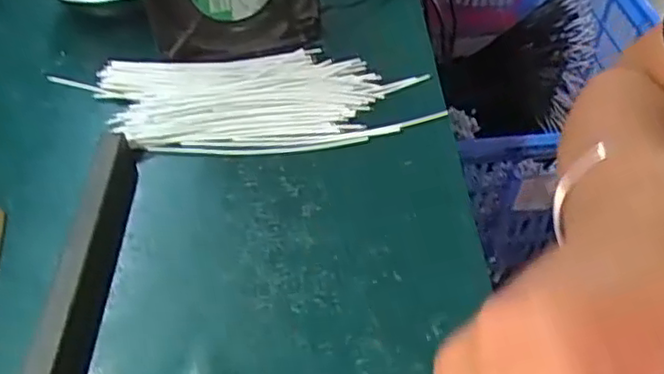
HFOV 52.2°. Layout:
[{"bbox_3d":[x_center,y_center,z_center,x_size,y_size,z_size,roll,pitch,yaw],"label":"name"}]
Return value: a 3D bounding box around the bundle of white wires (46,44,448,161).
[{"bbox_3d":[-0.059,-0.060,0.466,0.237,0.014,0.102,-4,46,-1],"label":"bundle of white wires"}]

